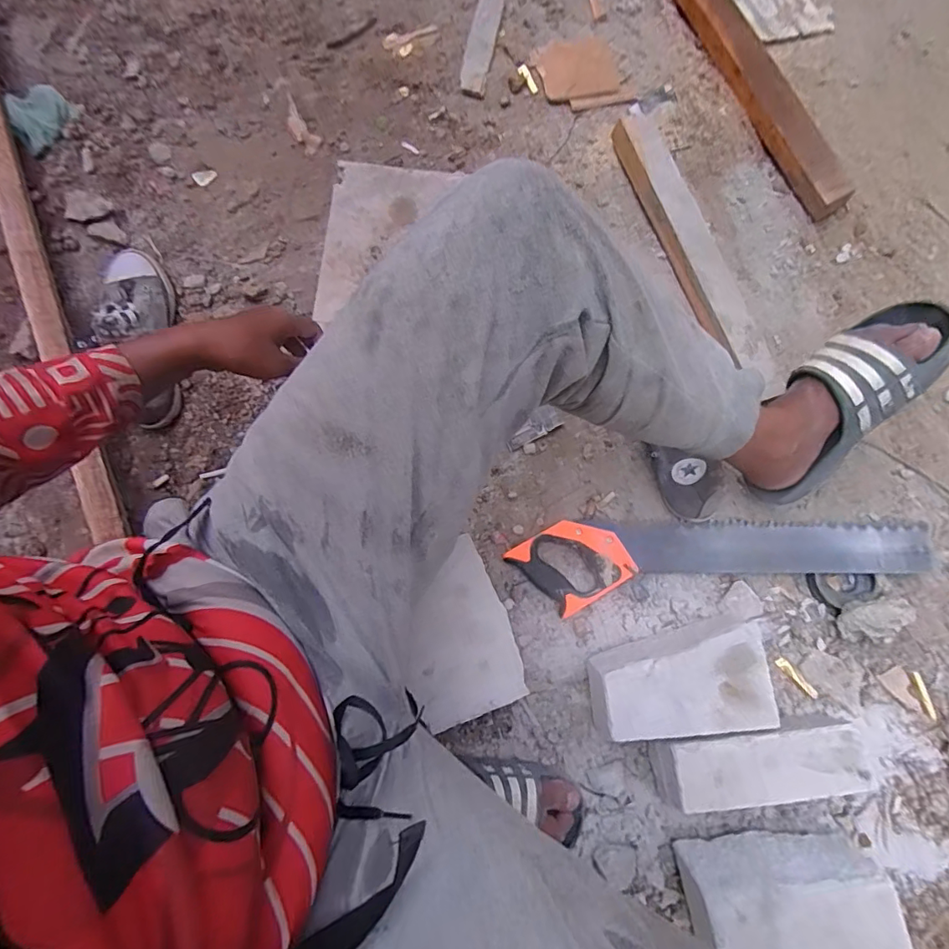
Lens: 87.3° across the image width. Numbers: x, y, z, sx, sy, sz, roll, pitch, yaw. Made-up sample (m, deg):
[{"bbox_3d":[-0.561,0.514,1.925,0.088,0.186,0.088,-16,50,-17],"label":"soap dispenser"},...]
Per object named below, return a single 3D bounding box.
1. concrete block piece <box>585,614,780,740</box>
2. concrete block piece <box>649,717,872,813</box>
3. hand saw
[{"bbox_3d":[0.247,0.258,0.610,0.197,0.081,0.110,-11,77,-4],"label":"concrete block piece"},{"bbox_3d":[0.330,0.333,0.582,0.222,0.067,0.076,-9,77,-3],"label":"concrete block piece"},{"bbox_3d":[0.331,0.110,0.675,0.548,0.031,0.109,-4,77,-2],"label":"hand saw"}]

